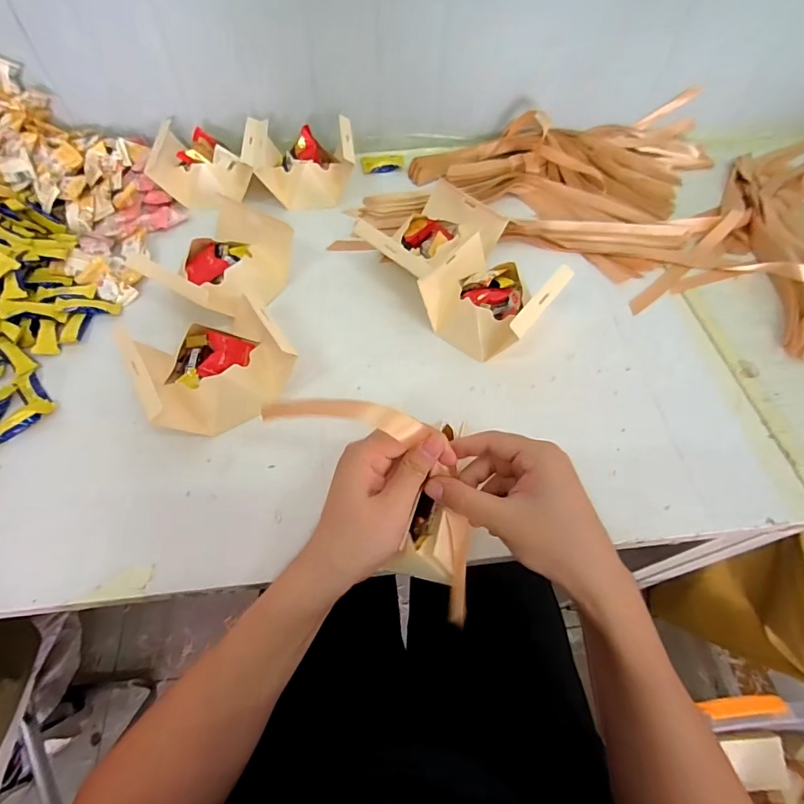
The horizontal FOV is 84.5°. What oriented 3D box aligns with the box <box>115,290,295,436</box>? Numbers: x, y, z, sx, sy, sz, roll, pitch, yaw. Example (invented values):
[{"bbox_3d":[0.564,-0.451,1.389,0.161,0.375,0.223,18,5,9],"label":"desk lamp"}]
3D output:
[{"bbox_3d":[-0.203,-0.041,0.470,0.151,0.067,0.129,-30,65,-18],"label":"box"}]

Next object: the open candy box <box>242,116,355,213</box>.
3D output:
[{"bbox_3d":[-0.154,-0.365,0.677,0.157,0.066,0.122,-4,61,-6],"label":"open candy box"}]

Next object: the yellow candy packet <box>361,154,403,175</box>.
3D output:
[{"bbox_3d":[-0.032,-0.405,0.752,0.073,0.006,0.056,-10,62,-9],"label":"yellow candy packet"}]

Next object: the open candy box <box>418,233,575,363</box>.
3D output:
[{"bbox_3d":[0.106,-0.128,0.535,0.138,0.070,0.128,34,64,17],"label":"open candy box"}]

